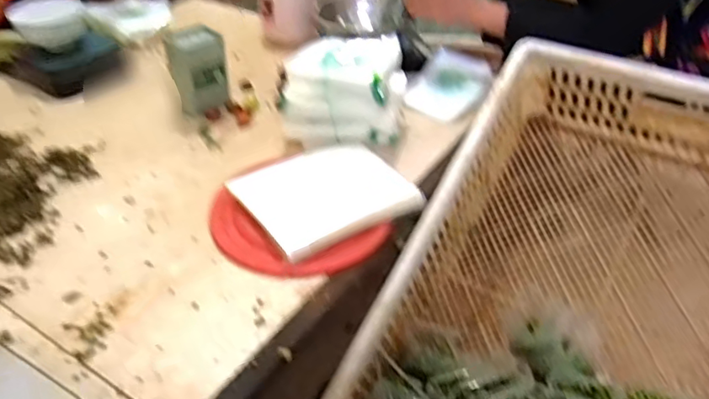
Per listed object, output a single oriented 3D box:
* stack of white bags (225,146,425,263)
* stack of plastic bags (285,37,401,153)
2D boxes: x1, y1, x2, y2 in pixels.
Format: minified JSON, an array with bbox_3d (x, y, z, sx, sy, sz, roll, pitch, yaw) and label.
[{"bbox_3d":[-0.037,-0.006,0.739,0.200,0.027,0.156,-22,45,-25],"label":"stack of white bags"},{"bbox_3d":[-0.016,-0.161,0.851,0.176,0.125,0.129,0,39,0],"label":"stack of plastic bags"}]

